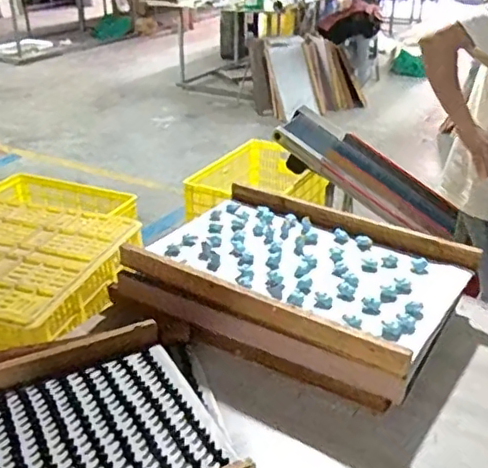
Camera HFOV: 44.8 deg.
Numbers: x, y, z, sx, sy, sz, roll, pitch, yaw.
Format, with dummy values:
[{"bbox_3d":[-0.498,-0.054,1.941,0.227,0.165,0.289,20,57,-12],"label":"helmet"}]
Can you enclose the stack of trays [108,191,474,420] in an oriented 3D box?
[{"bbox_3d":[0.102,0.091,1.190,0.596,0.117,0.416,16,33,27],"label":"stack of trays"}]

